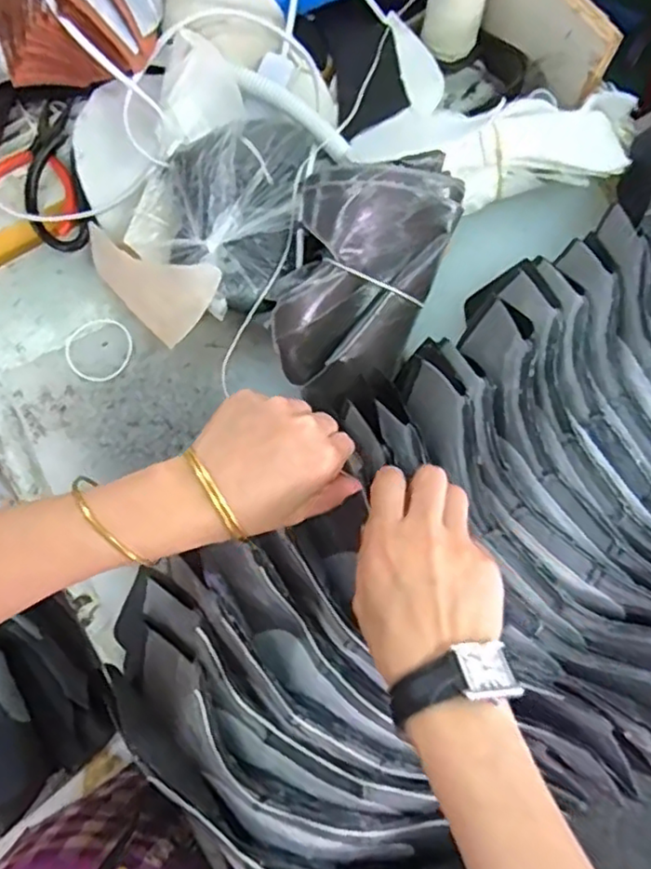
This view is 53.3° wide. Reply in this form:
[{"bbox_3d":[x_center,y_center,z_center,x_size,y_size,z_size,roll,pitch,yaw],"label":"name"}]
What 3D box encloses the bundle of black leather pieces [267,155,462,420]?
[{"bbox_3d":[0.024,-0.115,0.450,0.100,0.071,0.171,23,79,4],"label":"bundle of black leather pieces"}]

